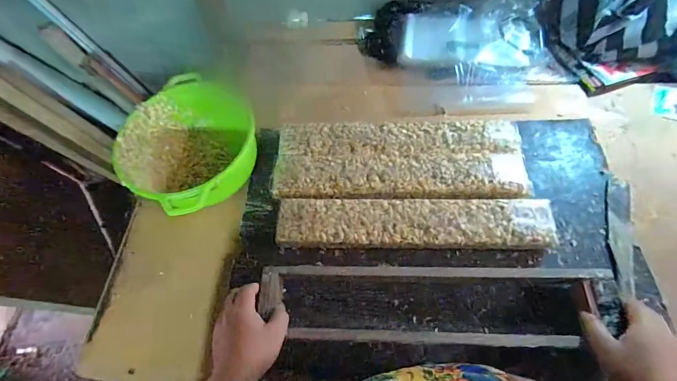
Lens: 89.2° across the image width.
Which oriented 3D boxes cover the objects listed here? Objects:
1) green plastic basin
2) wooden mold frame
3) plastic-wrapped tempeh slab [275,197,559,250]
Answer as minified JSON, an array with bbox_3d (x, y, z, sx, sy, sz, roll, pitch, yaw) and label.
[{"bbox_3d":[-0.232,-0.070,0.562,0.189,0.092,0.232,16,67,16],"label":"green plastic basin"},{"bbox_3d":[0.110,0.138,0.431,0.414,0.049,0.102,0,60,4],"label":"wooden mold frame"},{"bbox_3d":[0.099,0.046,0.481,0.366,0.035,0.065,-1,63,7],"label":"plastic-wrapped tempeh slab"}]

